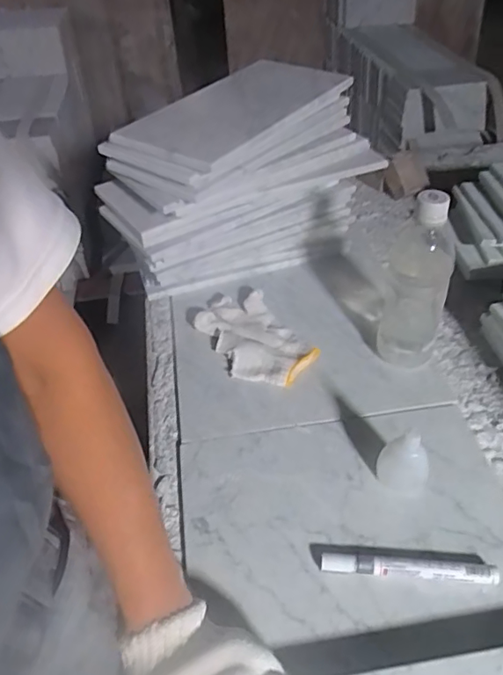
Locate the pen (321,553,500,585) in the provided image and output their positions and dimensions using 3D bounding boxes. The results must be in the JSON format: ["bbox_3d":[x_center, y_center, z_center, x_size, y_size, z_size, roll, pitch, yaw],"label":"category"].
[{"bbox_3d":[0.132,0.195,0.446,0.143,0.017,0.015,5,42,5],"label":"pen"}]

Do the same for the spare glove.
[{"bbox_3d":[0.001,-0.001,0.657,0.093,0.021,0.164,-21,47,-23],"label":"spare glove"}]

